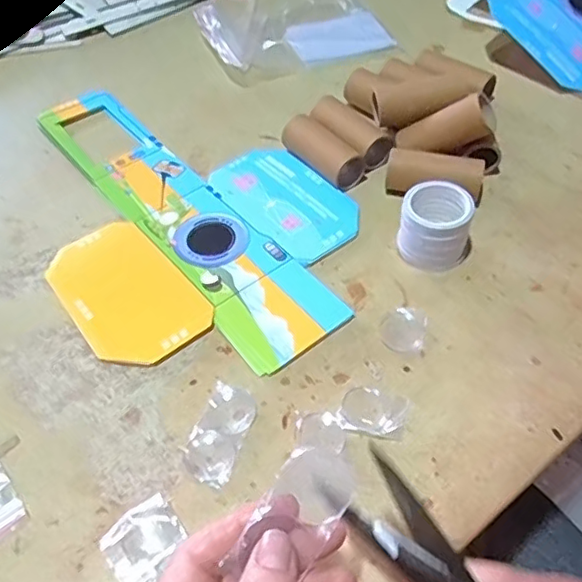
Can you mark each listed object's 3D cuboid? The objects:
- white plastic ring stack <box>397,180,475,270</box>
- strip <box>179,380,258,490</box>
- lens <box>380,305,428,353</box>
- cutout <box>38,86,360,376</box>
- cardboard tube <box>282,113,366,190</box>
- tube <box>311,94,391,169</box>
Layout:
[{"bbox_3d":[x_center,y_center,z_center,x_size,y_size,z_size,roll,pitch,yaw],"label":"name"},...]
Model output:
[{"bbox_3d":[0.102,-0.047,0.421,0.049,0.048,0.051,15,54,13],"label":"white plastic ring stack"},{"bbox_3d":[-0.043,0.084,0.354,0.031,0.004,0.061,16,54,14],"label":"strip"},{"bbox_3d":[0.074,0.024,0.392,0.029,0.005,0.036,14,54,13],"label":"lens"},{"bbox_3d":[-0.097,-0.069,0.472,0.213,0.009,0.341,-33,58,-21],"label":"cutout"},{"bbox_3d":[0.024,-0.115,0.487,0.028,0.025,0.074,-37,59,-23],"label":"cardboard tube"},{"bbox_3d":[0.047,-0.133,0.504,0.036,0.028,0.074,-34,58,-22],"label":"tube"}]

